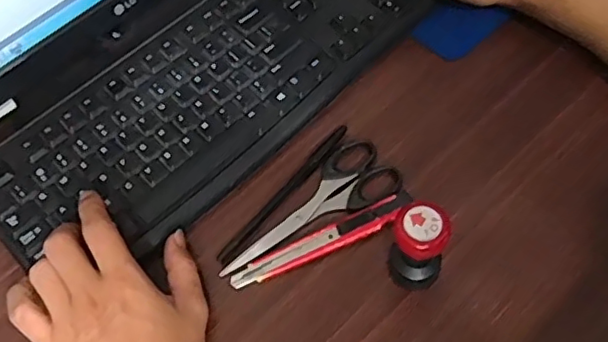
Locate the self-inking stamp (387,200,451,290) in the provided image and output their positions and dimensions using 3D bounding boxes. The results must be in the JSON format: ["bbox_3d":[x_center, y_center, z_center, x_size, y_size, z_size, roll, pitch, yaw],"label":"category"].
[{"bbox_3d":[0.075,0.051,0.395,0.039,0.075,0.035,17,63,14],"label":"self-inking stamp"}]

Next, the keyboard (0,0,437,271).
[{"bbox_3d":[-0.074,-0.083,0.517,0.422,0.038,0.183,-40,72,-16],"label":"keyboard"}]

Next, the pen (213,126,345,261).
[{"bbox_3d":[-0.014,0.016,0.462,0.010,0.006,0.144,36,68,22],"label":"pen"}]

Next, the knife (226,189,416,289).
[{"bbox_3d":[0.014,0.051,0.434,0.141,0.015,0.019,-24,61,-9],"label":"knife"}]

